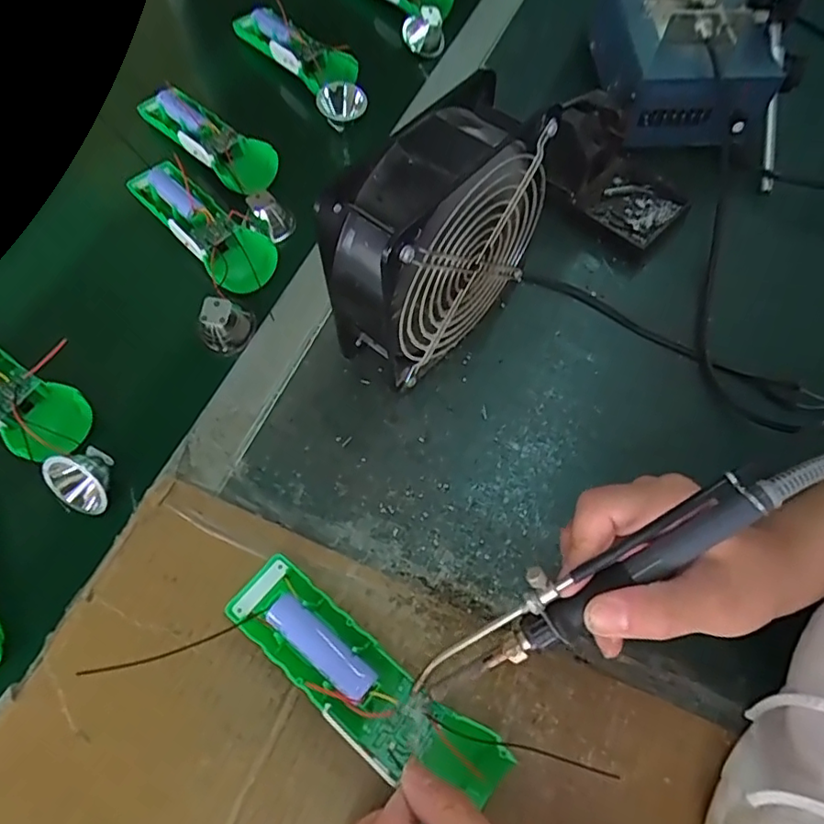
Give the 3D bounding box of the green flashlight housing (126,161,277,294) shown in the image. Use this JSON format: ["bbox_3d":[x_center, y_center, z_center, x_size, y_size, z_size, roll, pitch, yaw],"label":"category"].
[{"bbox_3d":[-0.163,-0.144,0.452,0.047,0.040,0.147,-40,73,-17],"label":"green flashlight housing"}]

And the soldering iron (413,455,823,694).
[{"bbox_3d":[0.083,0.068,0.245,0.190,0.022,0.025,-33,63,8],"label":"soldering iron"}]

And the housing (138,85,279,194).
[{"bbox_3d":[-0.169,-0.229,0.479,0.144,0.032,0.045,36,69,17],"label":"housing"}]

